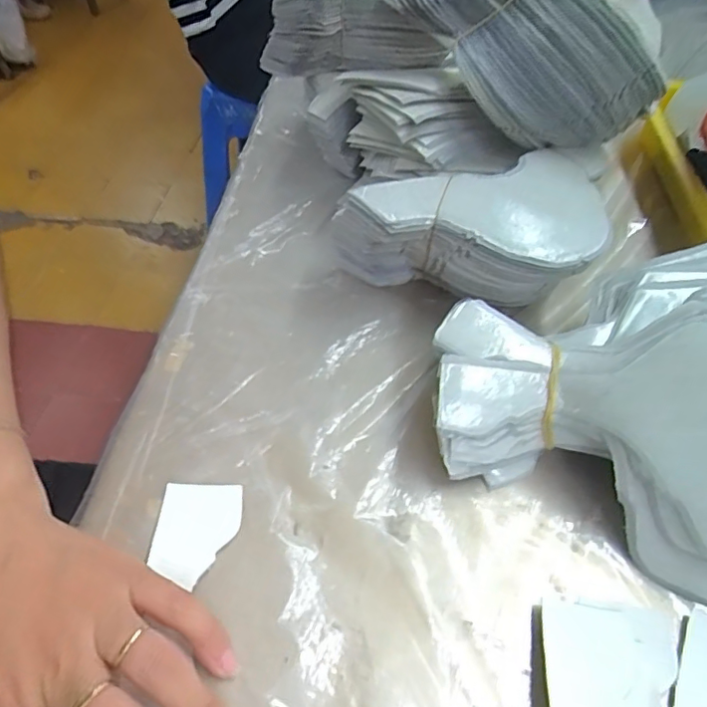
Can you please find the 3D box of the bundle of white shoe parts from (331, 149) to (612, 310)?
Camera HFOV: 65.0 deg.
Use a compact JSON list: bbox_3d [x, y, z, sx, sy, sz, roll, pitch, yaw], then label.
[{"bbox_3d":[0.073,-0.059,0.340,0.153,0.076,0.090,-9,50,-7],"label":"bundle of white shoe parts"}]

